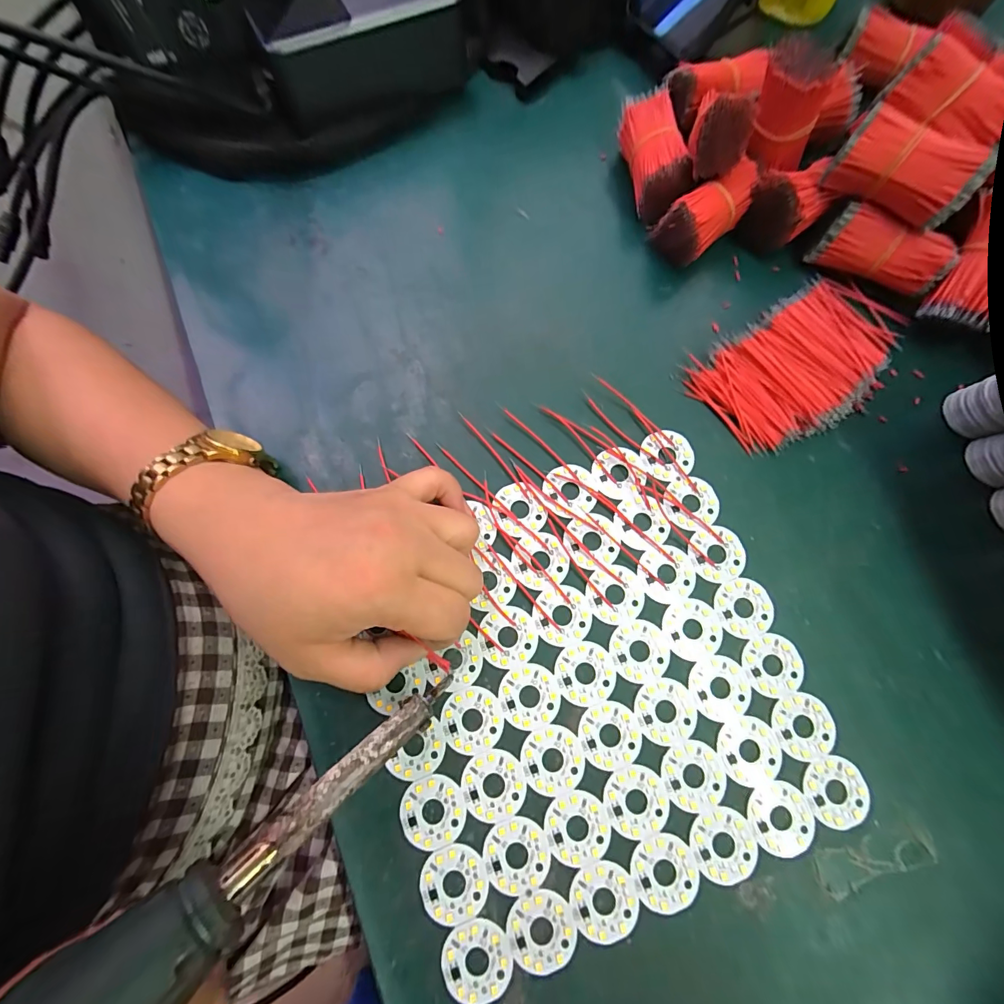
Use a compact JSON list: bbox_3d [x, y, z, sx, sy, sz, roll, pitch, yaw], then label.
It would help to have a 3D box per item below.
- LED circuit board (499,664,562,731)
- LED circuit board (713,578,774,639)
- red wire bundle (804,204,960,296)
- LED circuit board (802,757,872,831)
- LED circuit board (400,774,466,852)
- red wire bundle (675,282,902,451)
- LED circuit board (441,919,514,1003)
[{"bbox_3d":[0.014,0.099,0.214,0.030,0.004,0.030,-8,76,-2],"label":"LED circuit board"},{"bbox_3d":[0.129,0.056,0.226,0.030,0.004,0.030,-19,77,-5],"label":"LED circuit board"},{"bbox_3d":[0.231,-0.153,0.263,0.069,0.031,0.024,25,73,6],"label":"red wire bundle"},{"bbox_3d":[0.163,0.141,0.204,0.030,0.004,0.030,-17,77,-4],"label":"LED circuit board"},{"bbox_3d":[-0.033,0.148,0.201,0.030,0.004,0.030,-3,76,-1],"label":"LED circuit board"},{"bbox_3d":[0.186,-0.087,0.256,0.136,0.017,0.075,-32,78,-8],"label":"red wire bundle"},{"bbox_3d":[-0.011,0.204,0.187,0.030,0.004,0.030,-12,76,-3],"label":"LED circuit board"}]

